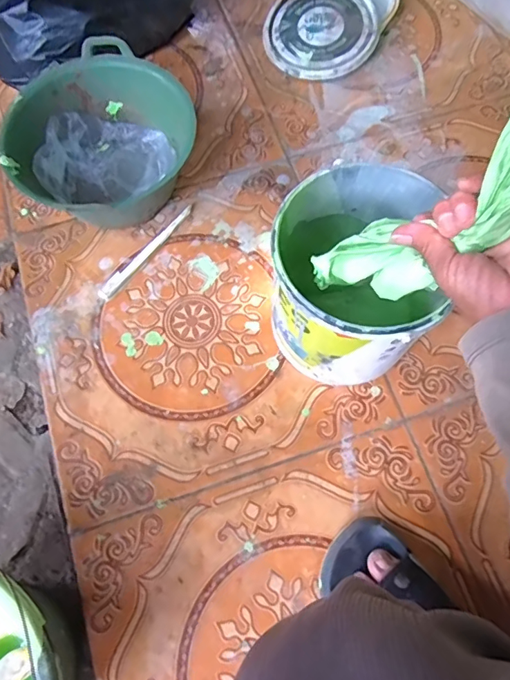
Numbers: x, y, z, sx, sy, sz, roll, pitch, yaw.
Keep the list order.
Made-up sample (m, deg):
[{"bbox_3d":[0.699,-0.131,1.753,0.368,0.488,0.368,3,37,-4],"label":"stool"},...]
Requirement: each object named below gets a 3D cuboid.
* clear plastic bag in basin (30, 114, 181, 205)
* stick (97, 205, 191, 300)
[{"bbox_3d":[-0.196,-0.245,0.661,0.174,0.060,0.146,-1,69,1],"label":"clear plastic bag in basin"},{"bbox_3d":[-0.144,-0.119,0.639,0.019,0.010,0.169,37,74,14],"label":"stick"}]

